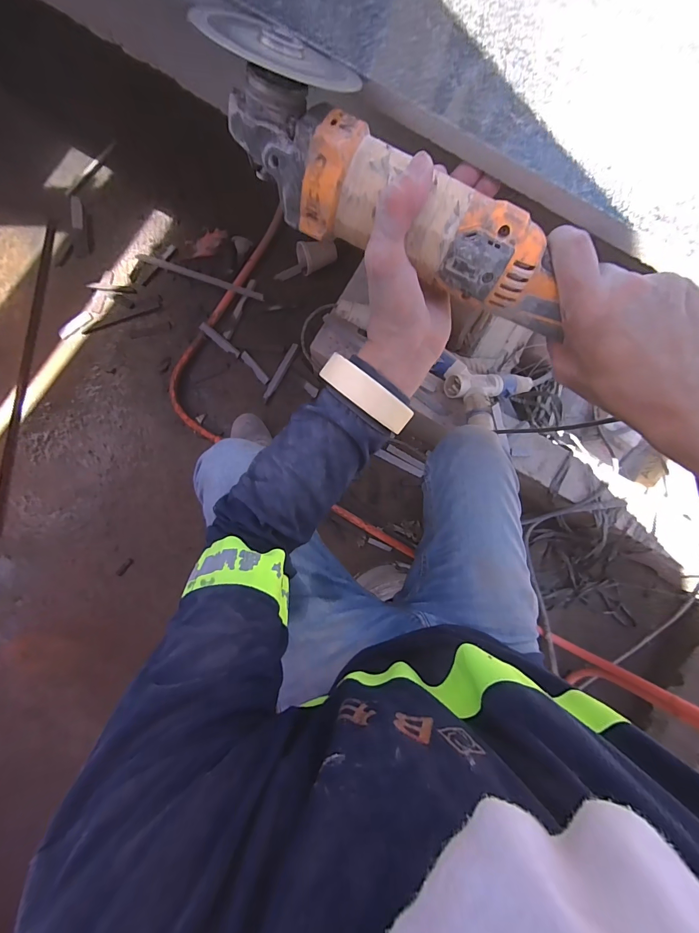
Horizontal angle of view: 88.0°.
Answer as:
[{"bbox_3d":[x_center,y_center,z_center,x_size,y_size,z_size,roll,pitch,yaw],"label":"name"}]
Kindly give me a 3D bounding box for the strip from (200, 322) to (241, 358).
[{"bbox_3d":[-0.344,-0.336,0.967,0.119,0.007,0.022,38,88,-12],"label":"strip"}]

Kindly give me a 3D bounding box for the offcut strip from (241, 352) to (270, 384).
[{"bbox_3d":[-0.255,-0.266,0.978,0.020,0.004,0.106,-40,89,-6],"label":"offcut strip"}]

